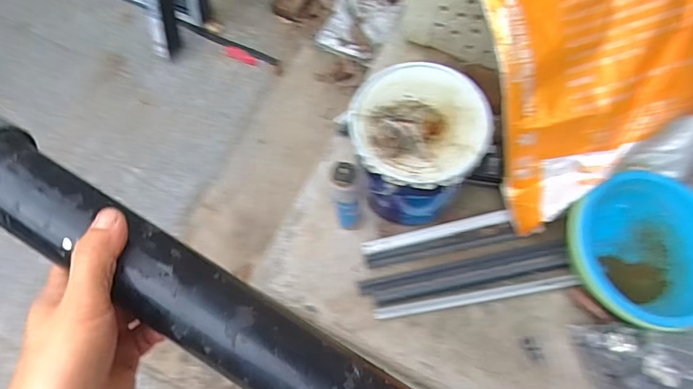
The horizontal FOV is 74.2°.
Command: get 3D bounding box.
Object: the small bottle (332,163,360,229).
[{"bbox_3d":[0.001,0.012,1.103,0.055,0.299,0.058,-1,68,1],"label":"small bottle"}]

